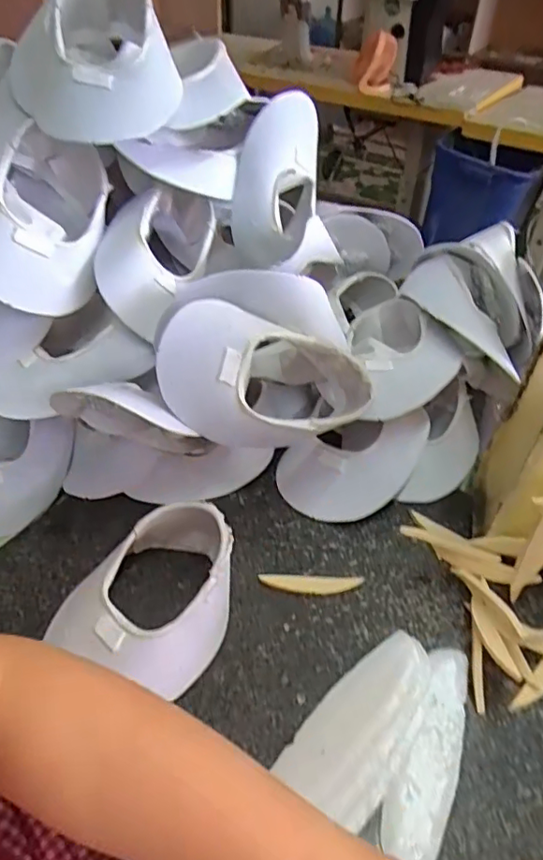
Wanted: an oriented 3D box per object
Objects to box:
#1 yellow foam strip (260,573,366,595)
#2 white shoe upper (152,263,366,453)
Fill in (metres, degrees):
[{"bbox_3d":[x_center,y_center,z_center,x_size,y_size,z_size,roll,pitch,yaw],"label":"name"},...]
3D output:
[{"bbox_3d":[0.029,0.112,0.419,0.073,0.005,0.014,3,42,1],"label":"yellow foam strip"},{"bbox_3d":[-0.006,-0.047,0.427,0.153,0.099,0.092,0,42,-2],"label":"white shoe upper"}]

